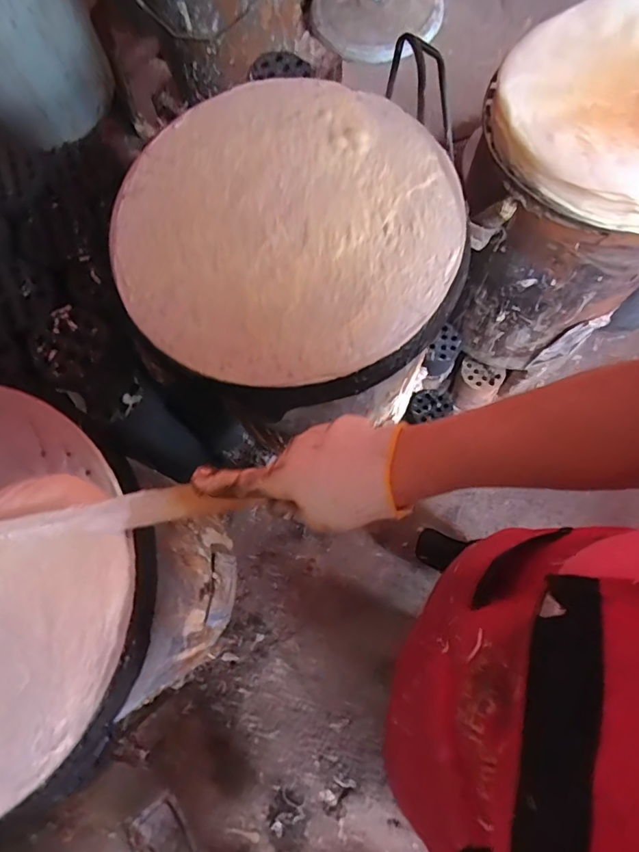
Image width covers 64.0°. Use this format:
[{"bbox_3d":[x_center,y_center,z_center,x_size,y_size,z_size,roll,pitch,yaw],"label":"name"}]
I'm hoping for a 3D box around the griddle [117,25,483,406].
[{"bbox_3d":[-0.034,-0.226,0.580,0.384,0.052,0.404,-2,72,0],"label":"griddle"}]

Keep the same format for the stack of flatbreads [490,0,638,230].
[{"bbox_3d":[0.454,-0.455,0.711,0.382,0.048,0.430,38,76,12],"label":"stack of flatbreads"}]

